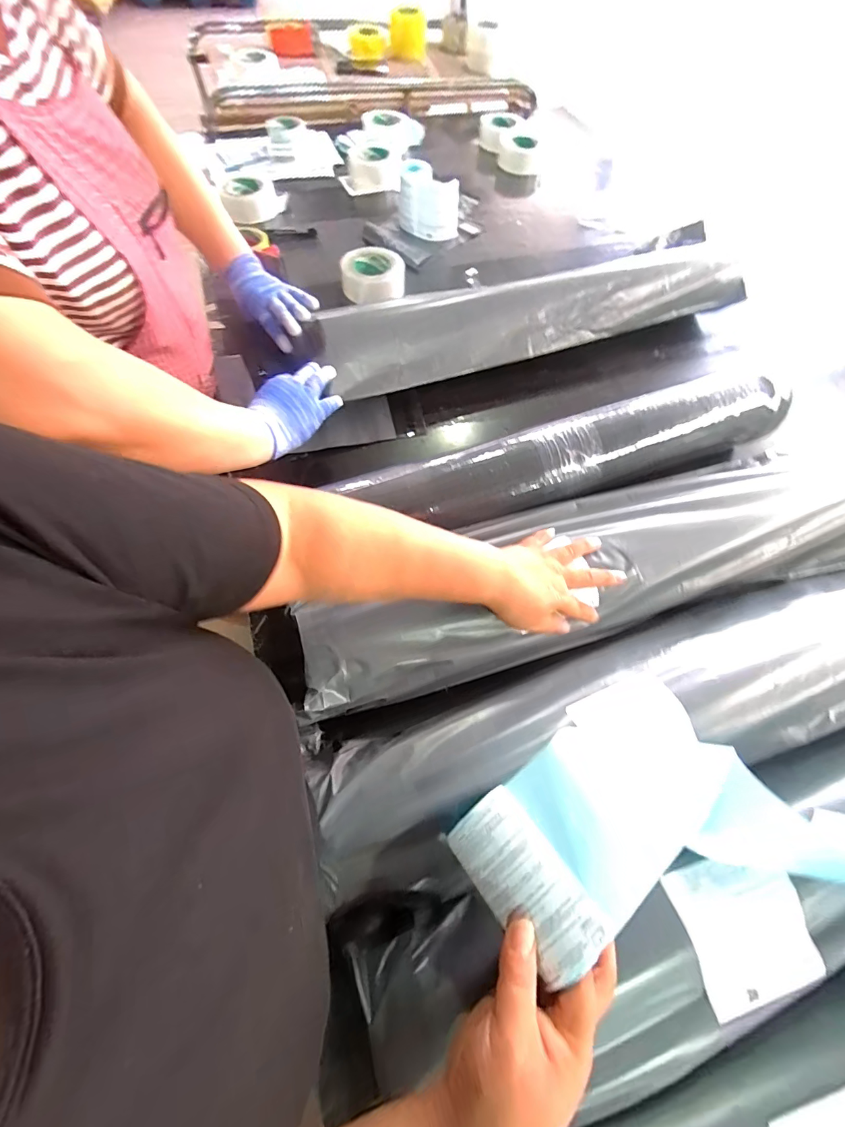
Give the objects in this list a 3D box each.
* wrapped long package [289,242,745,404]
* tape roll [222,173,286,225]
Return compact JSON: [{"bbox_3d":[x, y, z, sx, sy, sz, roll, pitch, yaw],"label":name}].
[{"bbox_3d":[0.188,-0.444,0.714,0.842,0.075,0.151,-19,67,-11],"label":"wrapped long package"},{"bbox_3d":[-0.401,-0.859,0.957,0.129,0.052,0.134,1,64,-2],"label":"tape roll"}]

